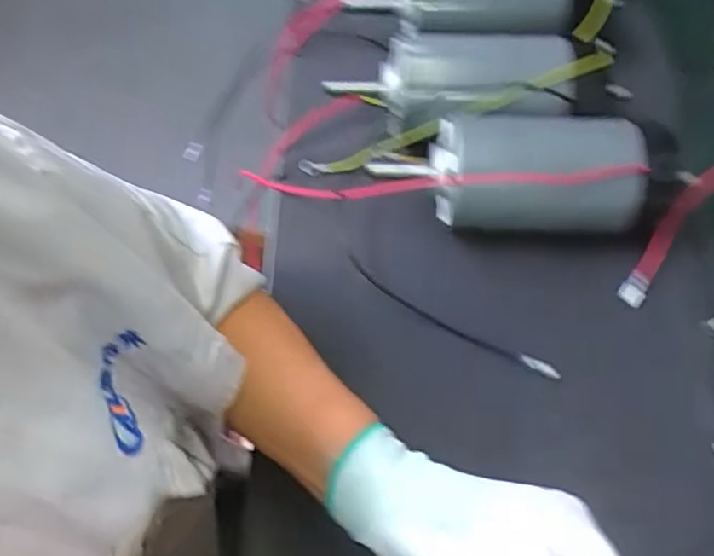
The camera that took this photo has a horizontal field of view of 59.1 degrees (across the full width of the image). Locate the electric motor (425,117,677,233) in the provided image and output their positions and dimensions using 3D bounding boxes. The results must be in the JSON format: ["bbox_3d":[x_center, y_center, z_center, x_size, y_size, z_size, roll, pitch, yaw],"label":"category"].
[{"bbox_3d":[0.137,-0.074,0.457,0.163,0.077,0.067,4,62,2],"label":"electric motor"}]

